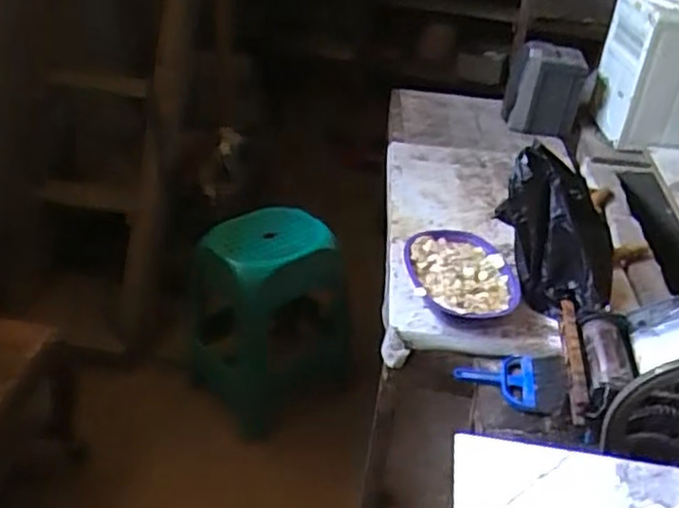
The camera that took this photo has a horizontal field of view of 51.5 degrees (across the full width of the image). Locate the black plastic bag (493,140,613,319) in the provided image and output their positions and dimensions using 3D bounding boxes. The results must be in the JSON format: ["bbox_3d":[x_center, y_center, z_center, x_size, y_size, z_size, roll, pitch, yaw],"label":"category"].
[{"bbox_3d":[0.466,-0.043,1.500,0.251,0.255,0.235,9,35,10],"label":"black plastic bag"}]

